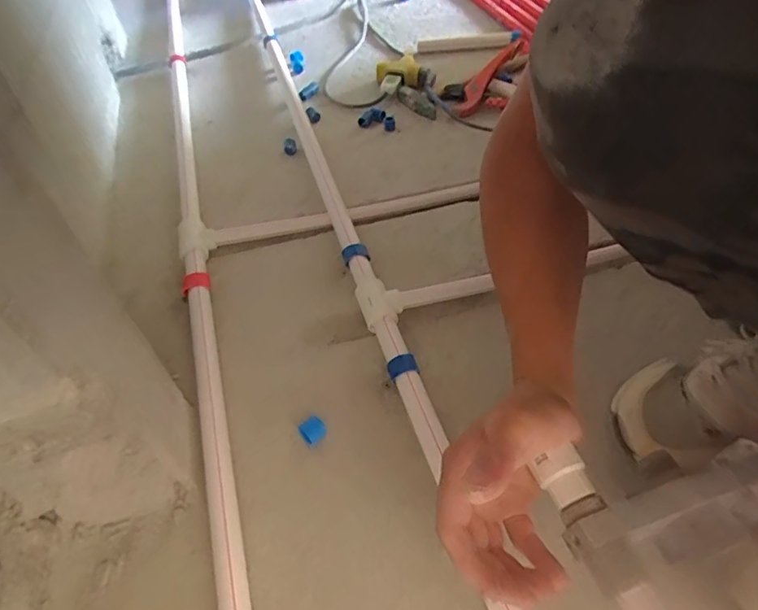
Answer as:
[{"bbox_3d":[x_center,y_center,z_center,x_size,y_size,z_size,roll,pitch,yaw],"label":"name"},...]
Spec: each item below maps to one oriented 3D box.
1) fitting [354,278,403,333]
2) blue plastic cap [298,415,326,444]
[{"bbox_3d":[0.003,0.005,0.603,0.049,0.033,0.071,-15,50,-10],"label":"fitting"},{"bbox_3d":[-0.066,0.126,0.511,0.024,0.020,0.020,-27,53,-19],"label":"blue plastic cap"}]

